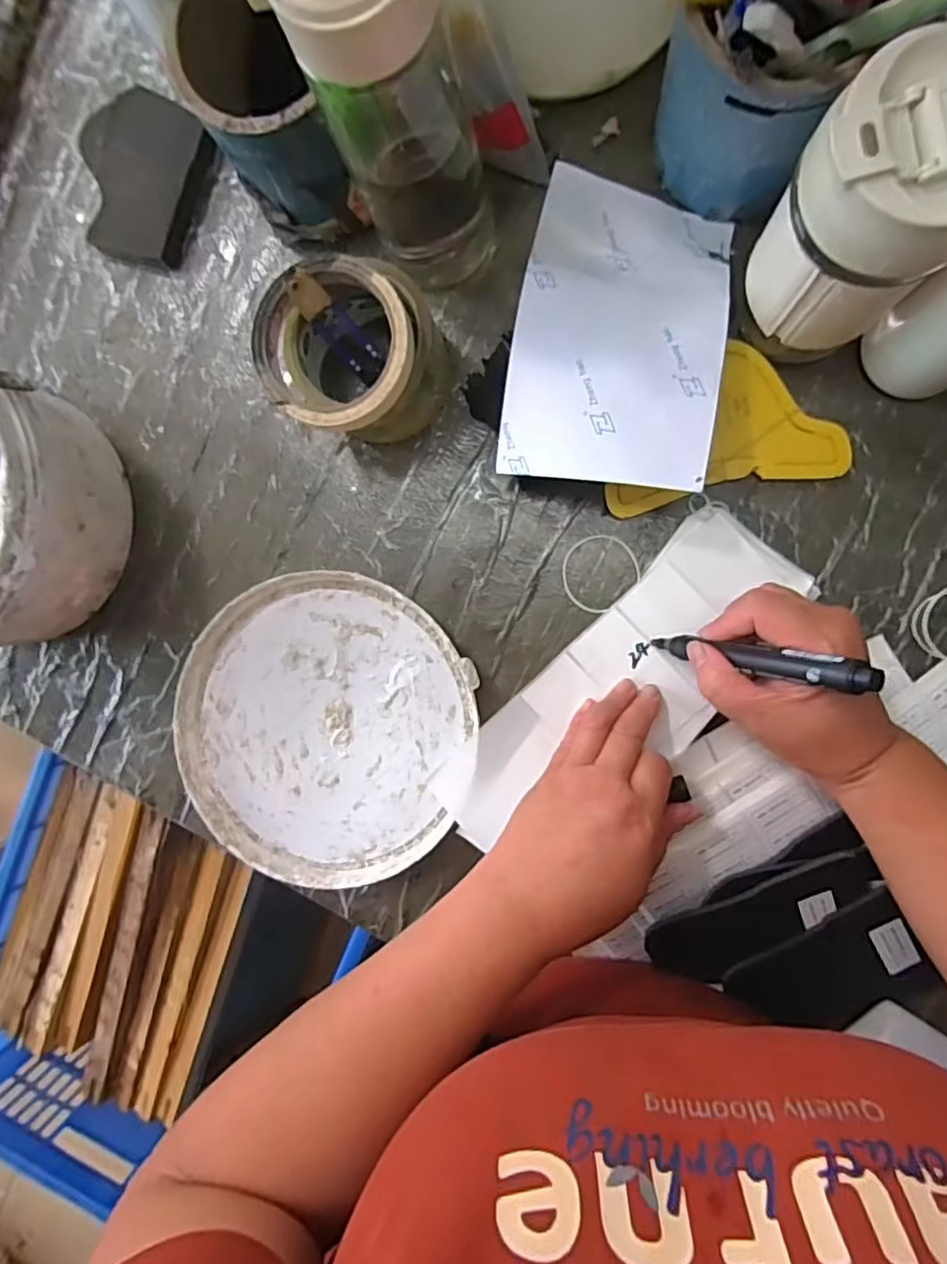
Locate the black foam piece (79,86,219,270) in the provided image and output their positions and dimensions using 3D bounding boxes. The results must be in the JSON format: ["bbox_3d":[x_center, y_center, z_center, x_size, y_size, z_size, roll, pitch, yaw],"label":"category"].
[{"bbox_3d":[-0.235,-0.318,0.434,0.092,0.022,0.104,27,96,6],"label":"black foam piece"}]

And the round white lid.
[{"bbox_3d":[-0.108,0.067,0.435,0.202,0.023,0.208,0,93,8],"label":"round white lid"}]

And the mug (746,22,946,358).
[{"bbox_3d":[0.187,-0.194,0.308,0.078,0.156,0.071,0,93,8],"label":"mug"}]

